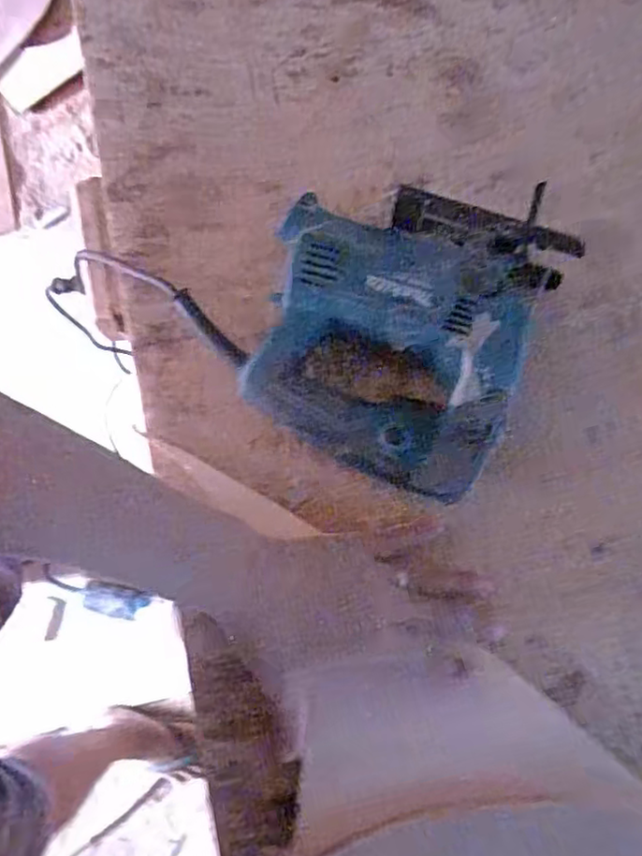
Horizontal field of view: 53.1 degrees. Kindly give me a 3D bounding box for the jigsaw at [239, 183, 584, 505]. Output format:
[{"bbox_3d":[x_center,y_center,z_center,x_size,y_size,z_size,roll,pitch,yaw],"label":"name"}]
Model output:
[{"bbox_3d":[0.053,-0.073,0.472,0.198,0.064,0.211,22,77,5],"label":"jigsaw"}]

